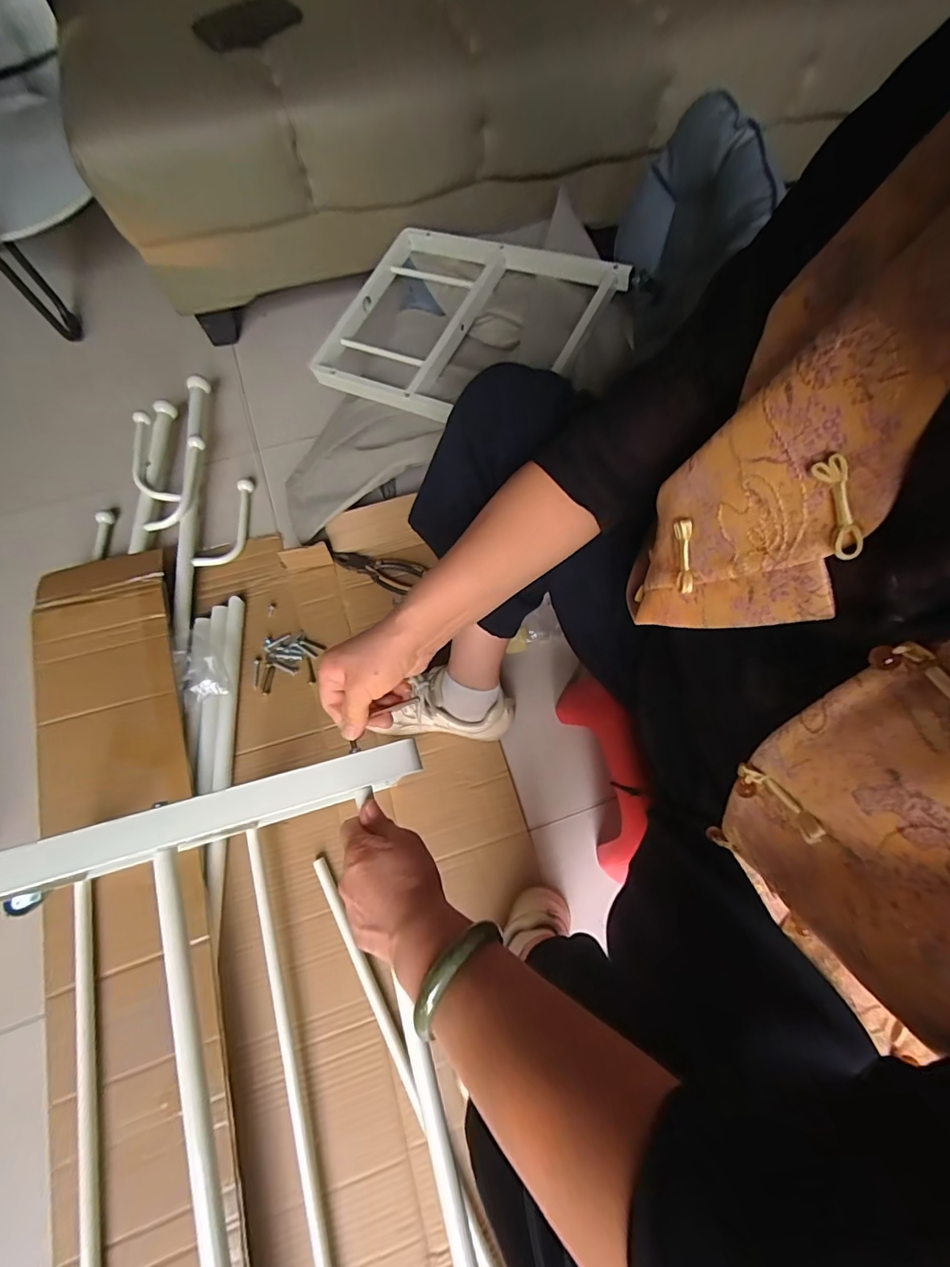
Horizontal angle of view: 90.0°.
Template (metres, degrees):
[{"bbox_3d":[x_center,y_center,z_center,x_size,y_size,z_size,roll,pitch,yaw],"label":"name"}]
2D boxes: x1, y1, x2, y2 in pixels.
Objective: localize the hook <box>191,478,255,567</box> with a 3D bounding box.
[{"bbox_3d":[-0.424,-0.195,0.842,0.063,0.026,0.192,13,72,3],"label":"hook"}]

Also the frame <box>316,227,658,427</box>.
[{"bbox_3d":[-0.008,-0.507,0.778,0.443,0.040,0.366,26,79,18],"label":"frame"}]

